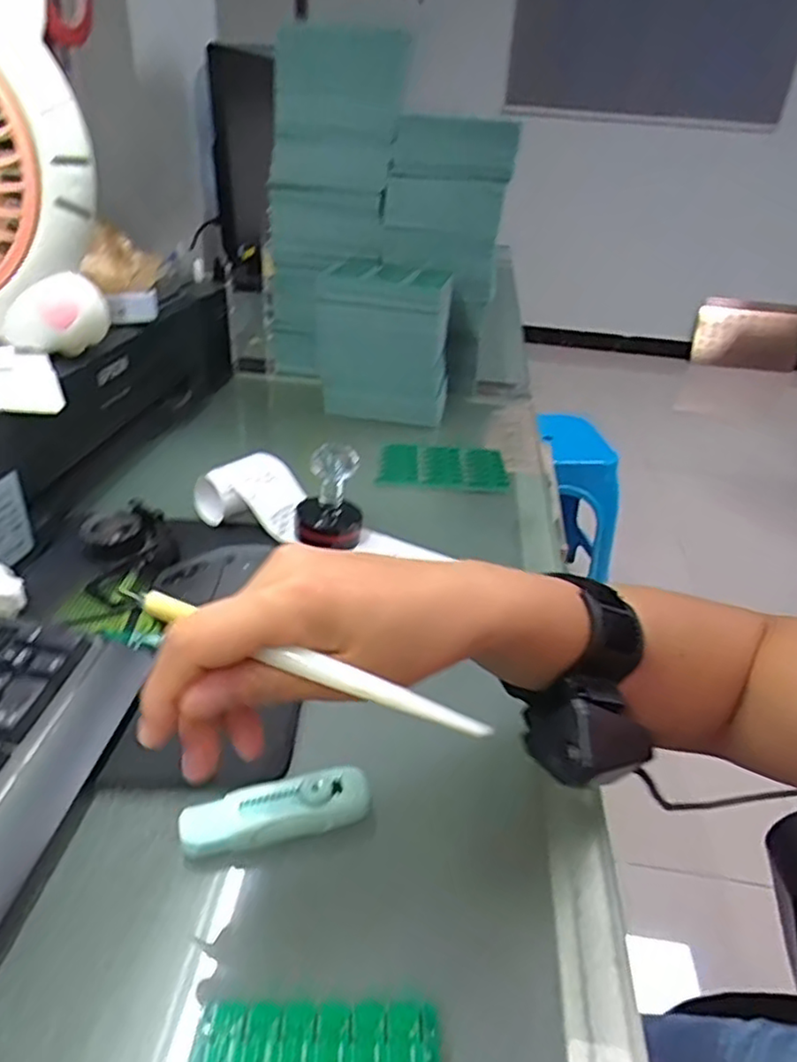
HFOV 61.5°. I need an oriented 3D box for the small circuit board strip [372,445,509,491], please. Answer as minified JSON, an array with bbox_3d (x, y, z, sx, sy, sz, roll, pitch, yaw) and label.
[{"bbox_3d":[0.044,-0.065,0.668,0.124,0.004,0.082,5,34,-2],"label":"small circuit board strip"}]

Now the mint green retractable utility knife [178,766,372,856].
[{"bbox_3d":[-0.057,0.134,0.317,0.087,0.016,0.025,-6,33,-16],"label":"mint green retractable utility knife"}]

